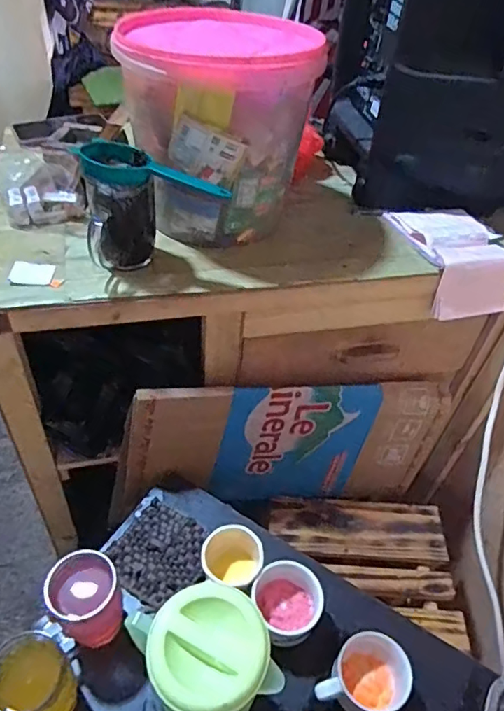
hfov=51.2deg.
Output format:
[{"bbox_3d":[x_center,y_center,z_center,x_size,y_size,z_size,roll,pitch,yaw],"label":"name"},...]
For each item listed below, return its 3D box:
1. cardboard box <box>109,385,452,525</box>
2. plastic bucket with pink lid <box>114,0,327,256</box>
[{"bbox_3d":[0.061,0.161,0.864,0.524,0.264,0.032,1,35,-18],"label":"cardboard box"},{"bbox_3d":[-0.043,-0.309,0.716,0.224,0.237,0.233,2,46,-2],"label":"plastic bucket with pink lid"}]

